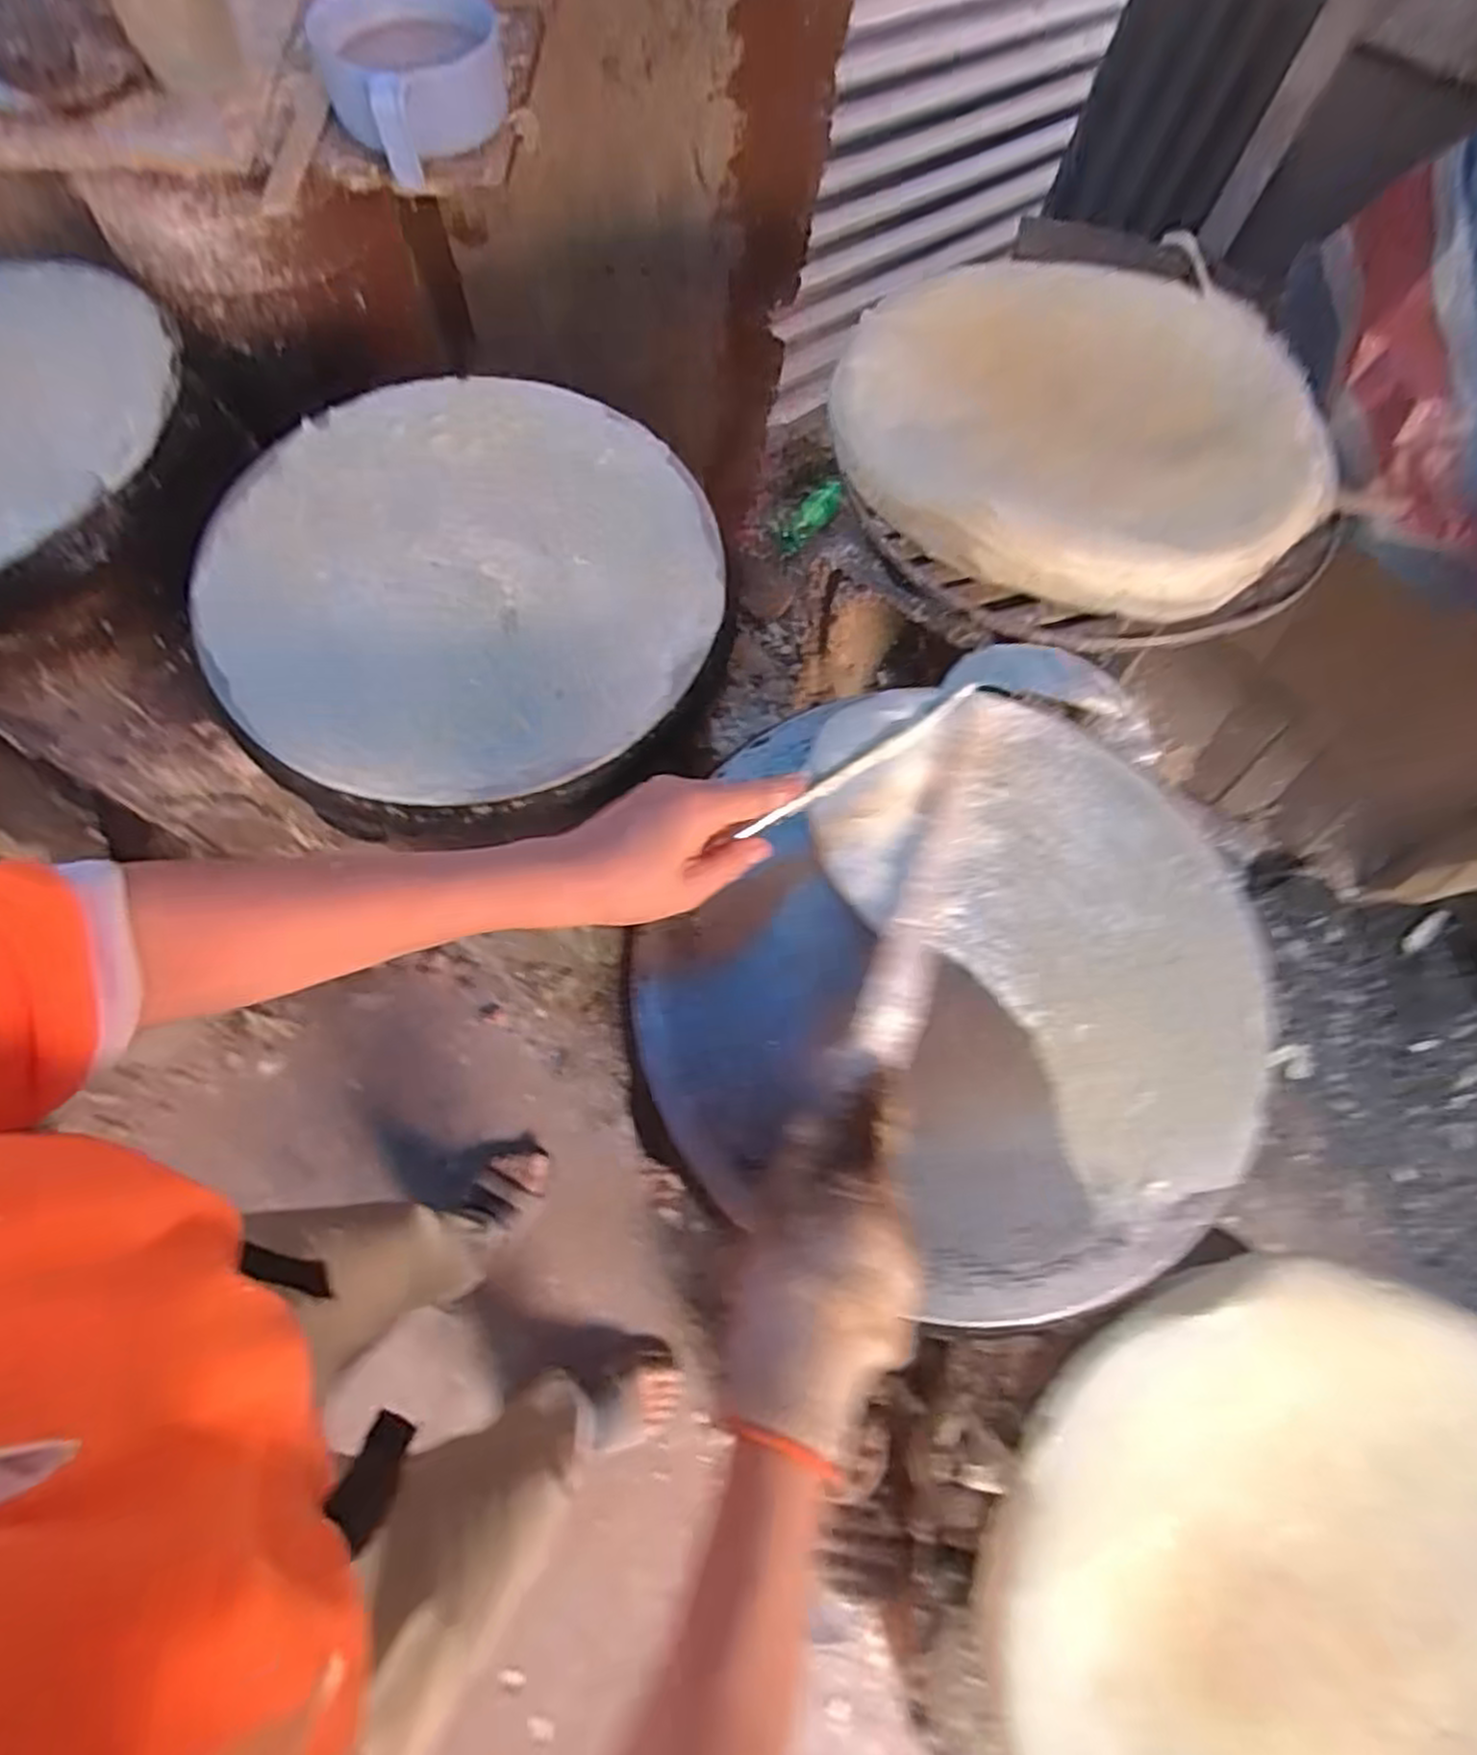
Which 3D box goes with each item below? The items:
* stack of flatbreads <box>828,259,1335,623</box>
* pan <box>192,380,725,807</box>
[{"bbox_3d":[0.259,-0.349,0.613,0.376,0.061,0.336,6,69,2],"label":"stack of flatbreads"},{"bbox_3d":[-0.199,-0.220,0.569,0.355,0.035,0.349,-9,69,-3],"label":"pan"}]

